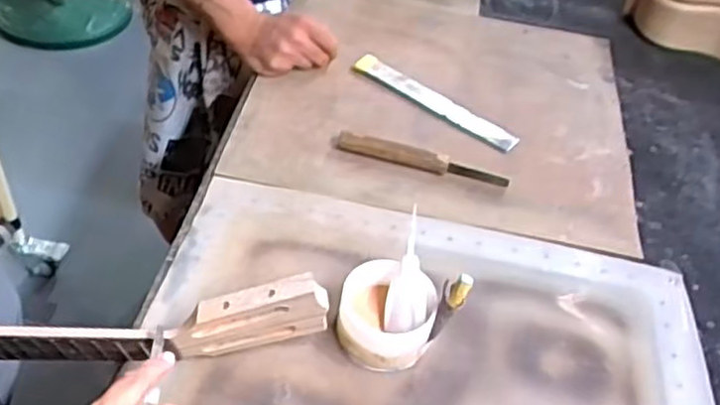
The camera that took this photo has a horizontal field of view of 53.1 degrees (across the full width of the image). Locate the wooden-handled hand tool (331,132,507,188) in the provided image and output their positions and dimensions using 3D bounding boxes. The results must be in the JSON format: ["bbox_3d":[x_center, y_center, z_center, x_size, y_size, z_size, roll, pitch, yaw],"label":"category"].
[{"bbox_3d":[0.070,-0.047,0.811,0.194,0.019,0.021,13,46,5],"label":"wooden-handled hand tool"}]

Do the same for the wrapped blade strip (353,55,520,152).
[{"bbox_3d":[0.093,-0.128,0.908,0.233,0.013,0.032,33,51,22],"label":"wrapped blade strip"}]

